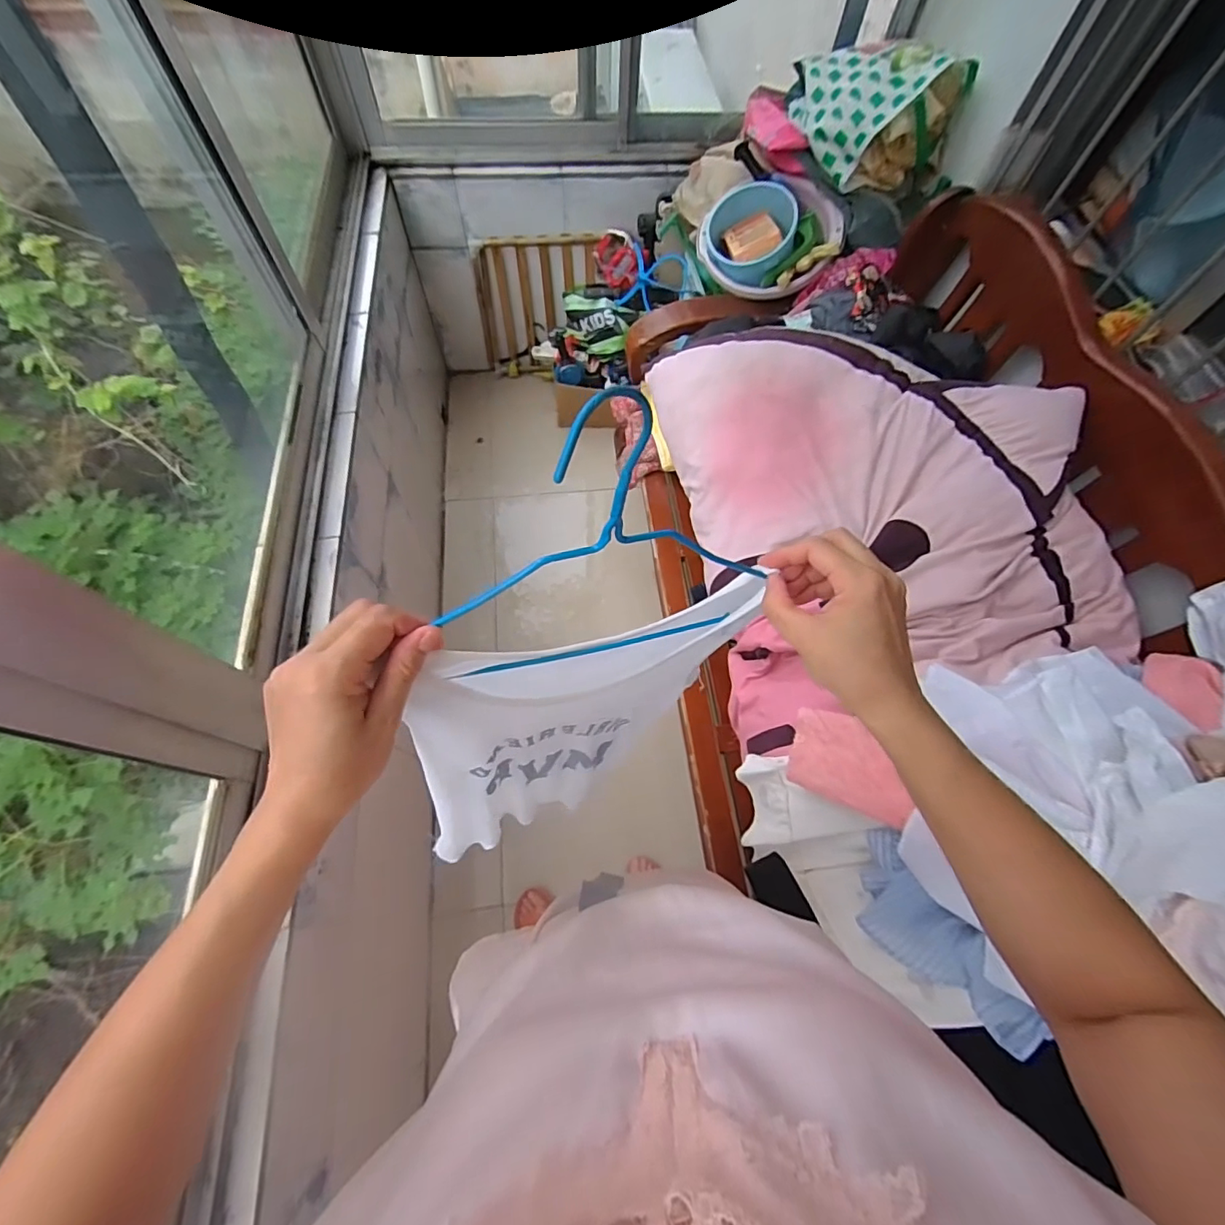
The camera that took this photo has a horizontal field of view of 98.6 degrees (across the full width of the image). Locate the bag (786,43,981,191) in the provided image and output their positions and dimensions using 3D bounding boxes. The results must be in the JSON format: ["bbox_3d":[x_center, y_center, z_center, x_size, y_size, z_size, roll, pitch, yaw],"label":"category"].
[{"bbox_3d":[0.555,-1.118,1.166,0.377,0.187,0.187,31,67,12],"label":"bag"}]

